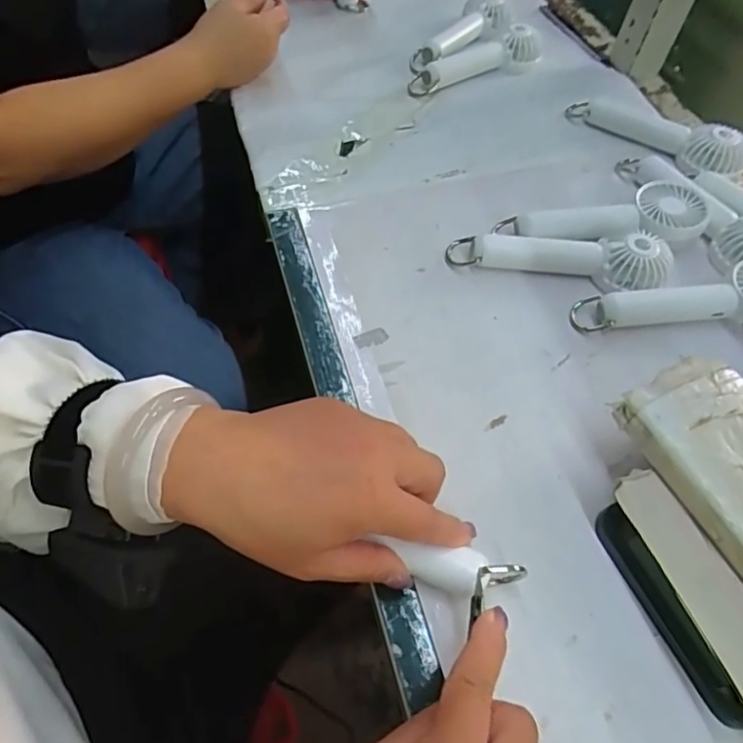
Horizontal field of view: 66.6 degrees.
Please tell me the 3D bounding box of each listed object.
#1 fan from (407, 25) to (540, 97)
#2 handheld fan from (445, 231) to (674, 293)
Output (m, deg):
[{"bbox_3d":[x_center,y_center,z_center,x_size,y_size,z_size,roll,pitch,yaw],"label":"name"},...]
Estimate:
[{"bbox_3d":[0.108,-0.324,0.584,0.155,0.030,0.045,-20,59,-15],"label":"fan"},{"bbox_3d":[0.143,-0.084,0.425,0.164,0.031,0.039,5,56,1],"label":"handheld fan"}]

